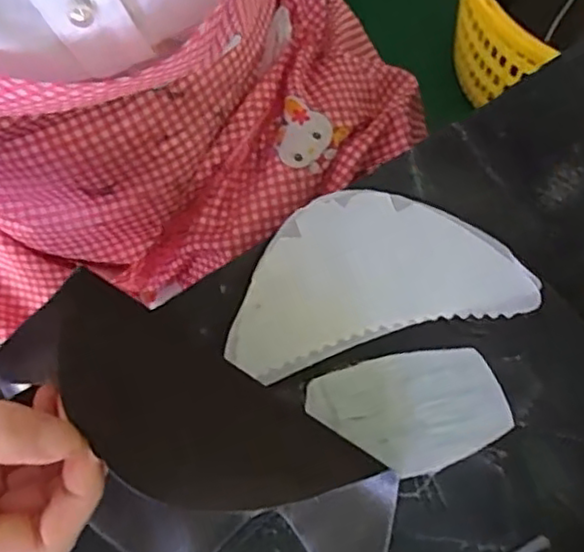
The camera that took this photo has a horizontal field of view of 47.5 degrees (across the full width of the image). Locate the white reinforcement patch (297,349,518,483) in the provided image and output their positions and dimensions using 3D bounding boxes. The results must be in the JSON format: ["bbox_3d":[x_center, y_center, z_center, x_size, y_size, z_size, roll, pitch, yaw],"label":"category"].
[{"bbox_3d":[0.054,0.062,0.305,0.083,0.004,0.054,-18,71,-3],"label":"white reinforcement patch"}]

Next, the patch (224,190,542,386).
[{"bbox_3d":[0.037,-0.004,0.327,0.142,0.005,0.079,-15,72,-3],"label":"patch"}]

